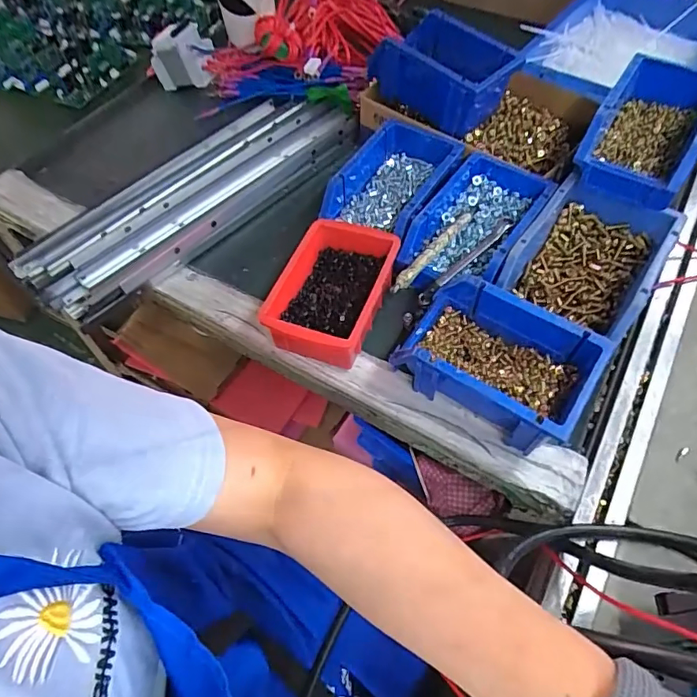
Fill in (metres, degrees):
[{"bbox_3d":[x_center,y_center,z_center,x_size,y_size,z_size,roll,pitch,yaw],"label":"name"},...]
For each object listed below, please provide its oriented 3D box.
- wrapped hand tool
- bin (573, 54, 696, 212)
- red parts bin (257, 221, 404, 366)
[{"bbox_3d":[0.087,-0.101,0.510,0.010,0.017,0.138,34,66,21],"label":"wrapped hand tool"},{"bbox_3d":[0.314,-0.231,0.511,0.100,0.061,0.168,27,64,18],"label":"bin"},{"bbox_3d":[-0.017,-0.059,0.501,0.102,0.051,0.150,18,61,13],"label":"red parts bin"}]

